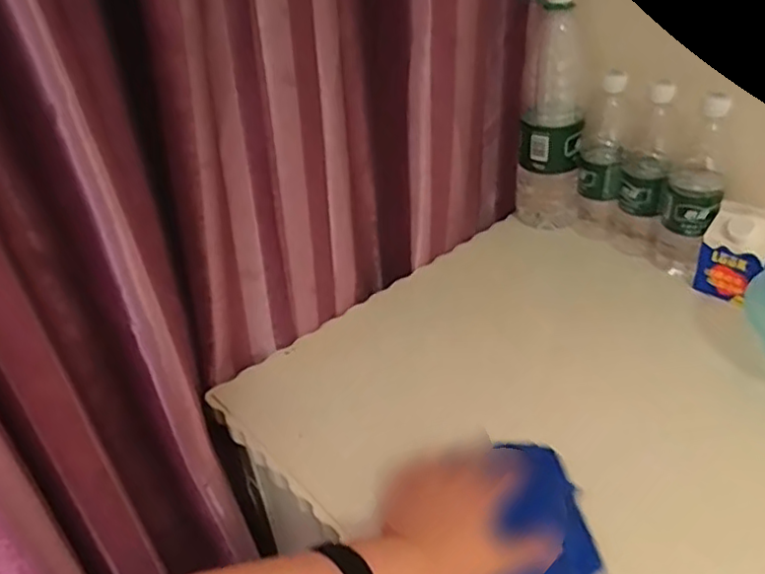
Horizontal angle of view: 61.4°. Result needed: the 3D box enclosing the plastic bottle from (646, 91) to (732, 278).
[{"bbox_3d":[0.373,-0.121,0.779,0.064,0.227,0.070,12,39,22],"label":"plastic bottle"}]

